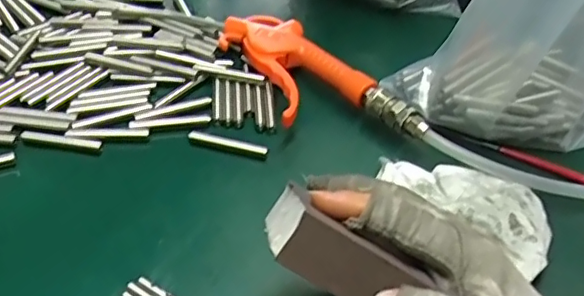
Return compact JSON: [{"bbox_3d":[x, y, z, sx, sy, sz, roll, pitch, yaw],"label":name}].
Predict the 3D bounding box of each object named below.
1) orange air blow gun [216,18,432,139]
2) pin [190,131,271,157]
[{"bbox_3d":[0.008,-0.048,0.440,0.076,0.030,0.182,-27,53,-27],"label":"orange air blow gun"},{"bbox_3d":[-0.046,-0.003,0.411,0.058,0.007,0.008,14,46,10],"label":"pin"}]

